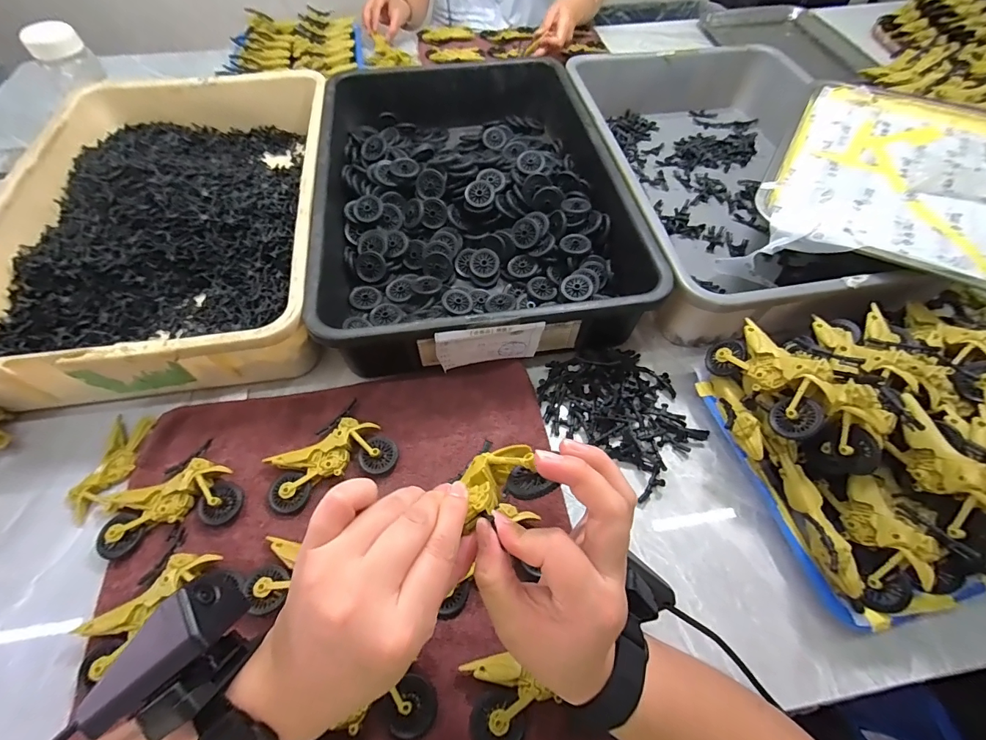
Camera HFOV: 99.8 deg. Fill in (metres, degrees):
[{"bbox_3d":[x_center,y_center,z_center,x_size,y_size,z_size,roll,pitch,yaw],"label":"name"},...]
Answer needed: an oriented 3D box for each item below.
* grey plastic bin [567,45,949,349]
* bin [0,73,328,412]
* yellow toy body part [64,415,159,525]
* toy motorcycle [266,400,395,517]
[{"bbox_3d":[0.334,-0.270,0.579,0.385,0.102,0.545,-8,60,-5],"label":"grey plastic bin"},{"bbox_3d":[-0.393,-0.205,0.527,0.354,0.088,0.522,-9,60,-6],"label":"bin"},{"bbox_3d":[-0.369,0.091,0.400,0.047,0.010,0.099,-3,59,-2],"label":"yellow toy body part"},{"bbox_3d":[-0.158,0.081,0.402,0.114,0.021,0.077,-22,62,-13],"label":"toy motorcycle"}]

